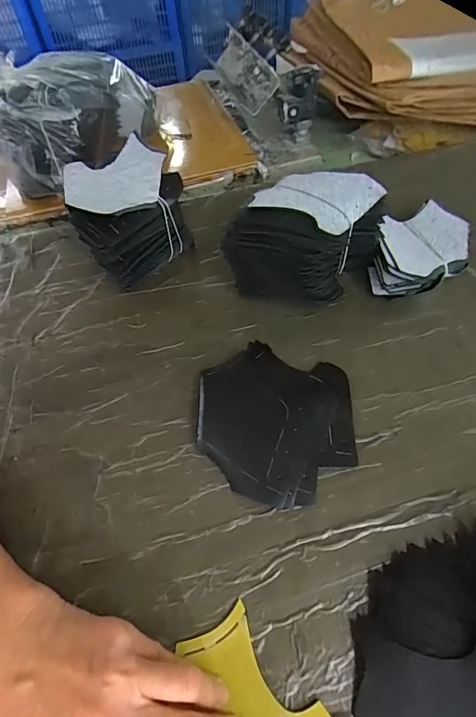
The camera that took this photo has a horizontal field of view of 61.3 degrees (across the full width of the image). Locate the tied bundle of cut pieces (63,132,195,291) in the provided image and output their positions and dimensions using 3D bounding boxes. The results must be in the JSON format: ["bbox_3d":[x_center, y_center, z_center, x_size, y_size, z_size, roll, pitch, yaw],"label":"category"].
[{"bbox_3d":[-0.118,-0.152,0.446,0.118,0.107,0.121,-23,57,-14],"label":"tied bundle of cut pieces"}]

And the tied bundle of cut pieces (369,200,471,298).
[{"bbox_3d":[0.204,-0.121,0.457,0.140,0.043,0.091,-31,59,-19],"label":"tied bundle of cut pieces"}]

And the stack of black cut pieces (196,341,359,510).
[{"bbox_3d":[0.034,0.051,0.360,0.136,0.018,0.151,-1,54,1],"label":"stack of black cut pieces"}]

